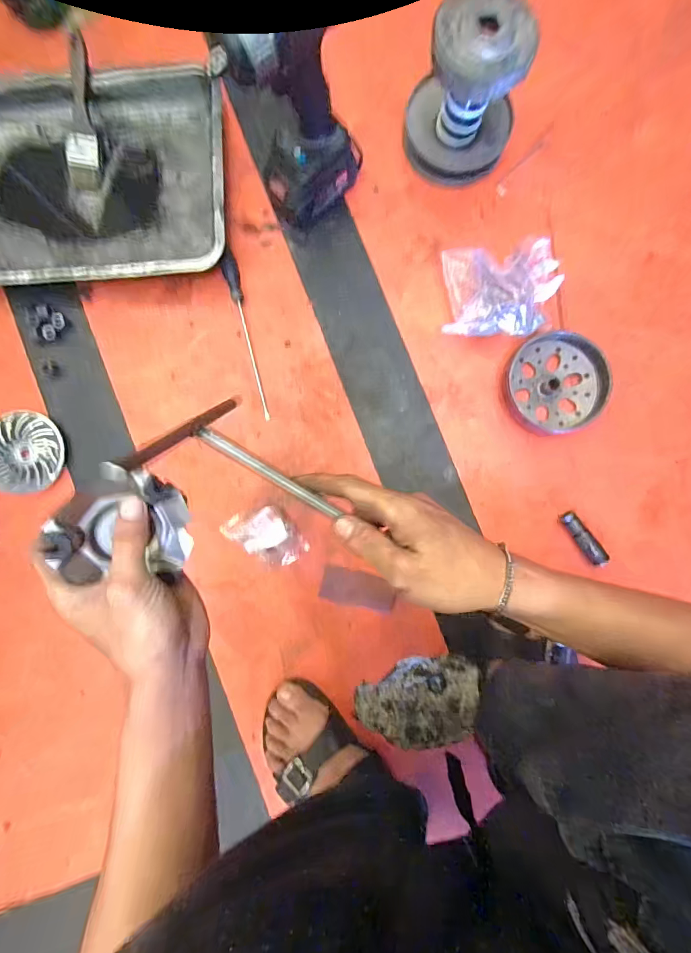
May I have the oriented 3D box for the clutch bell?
[{"bbox_3d":[0.286,-0.127,0.546,0.129,0.035,0.132,0,86,0],"label":"clutch bell"}]

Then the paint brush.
[{"bbox_3d":[-0.374,-0.481,0.575,0.044,0.017,0.237,3,100,1],"label":"paint brush"}]

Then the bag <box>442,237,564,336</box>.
[{"bbox_3d":[0.197,-0.244,0.533,0.127,0.090,0.121,6,86,1],"label":"bag"}]

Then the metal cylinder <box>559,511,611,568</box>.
[{"bbox_3d":[0.318,0.083,0.537,0.022,0.015,0.079,-33,86,-2],"label":"metal cylinder"}]

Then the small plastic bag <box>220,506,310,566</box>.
[{"bbox_3d":[-0.104,0.080,0.538,0.068,0.034,0.097,-43,87,-3],"label":"small plastic bag"}]

